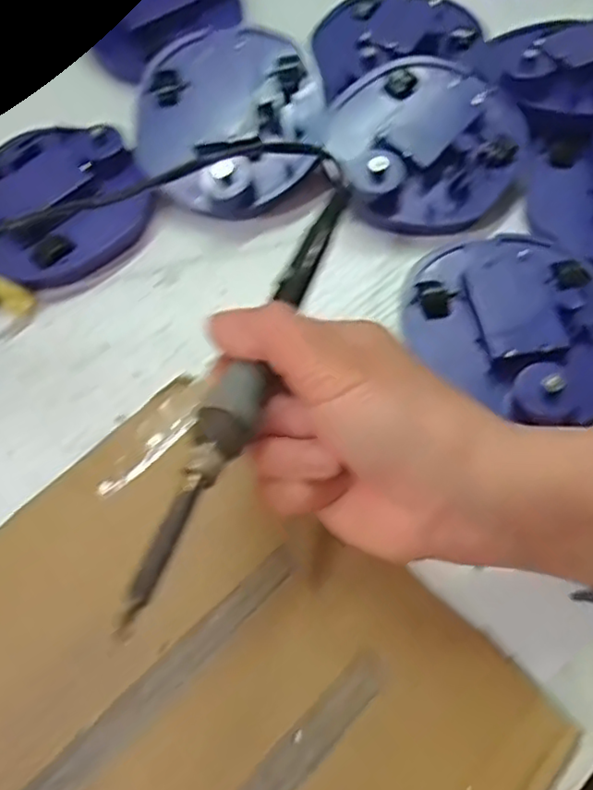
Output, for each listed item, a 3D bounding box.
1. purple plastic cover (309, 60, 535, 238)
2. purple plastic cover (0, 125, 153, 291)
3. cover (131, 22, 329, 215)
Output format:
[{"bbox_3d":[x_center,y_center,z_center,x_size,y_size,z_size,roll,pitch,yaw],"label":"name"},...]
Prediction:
[{"bbox_3d":[0.073,-0.145,0.354,0.114,0.019,0.102,-39,68,-16],"label":"purple plastic cover"},{"bbox_3d":[-0.141,-0.111,0.361,0.103,0.028,0.098,-37,67,-15],"label":"purple plastic cover"},{"bbox_3d":[-0.040,-0.160,0.358,0.108,0.021,0.108,0,84,7],"label":"cover"}]

